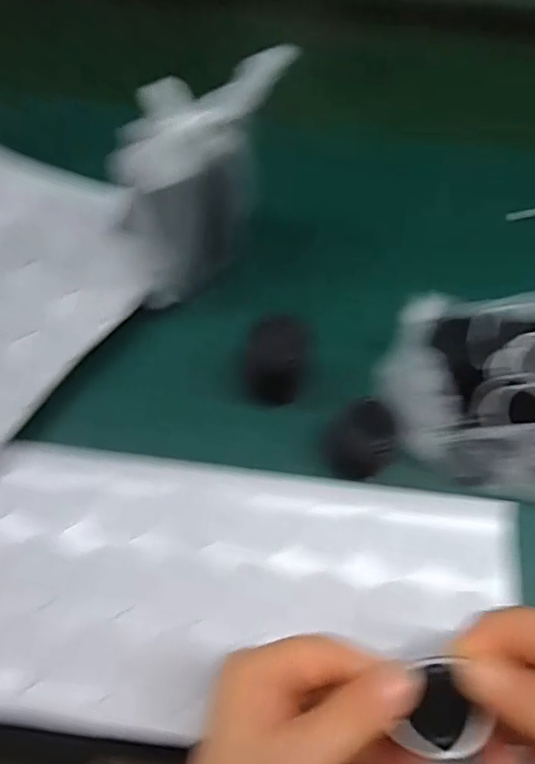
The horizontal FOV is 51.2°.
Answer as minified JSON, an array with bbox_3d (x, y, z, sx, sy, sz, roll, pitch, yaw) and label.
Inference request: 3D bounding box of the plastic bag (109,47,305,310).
[{"bbox_3d":[-0.048,-0.114,0.348,0.058,0.127,0.105,29,67,7],"label":"plastic bag"}]

